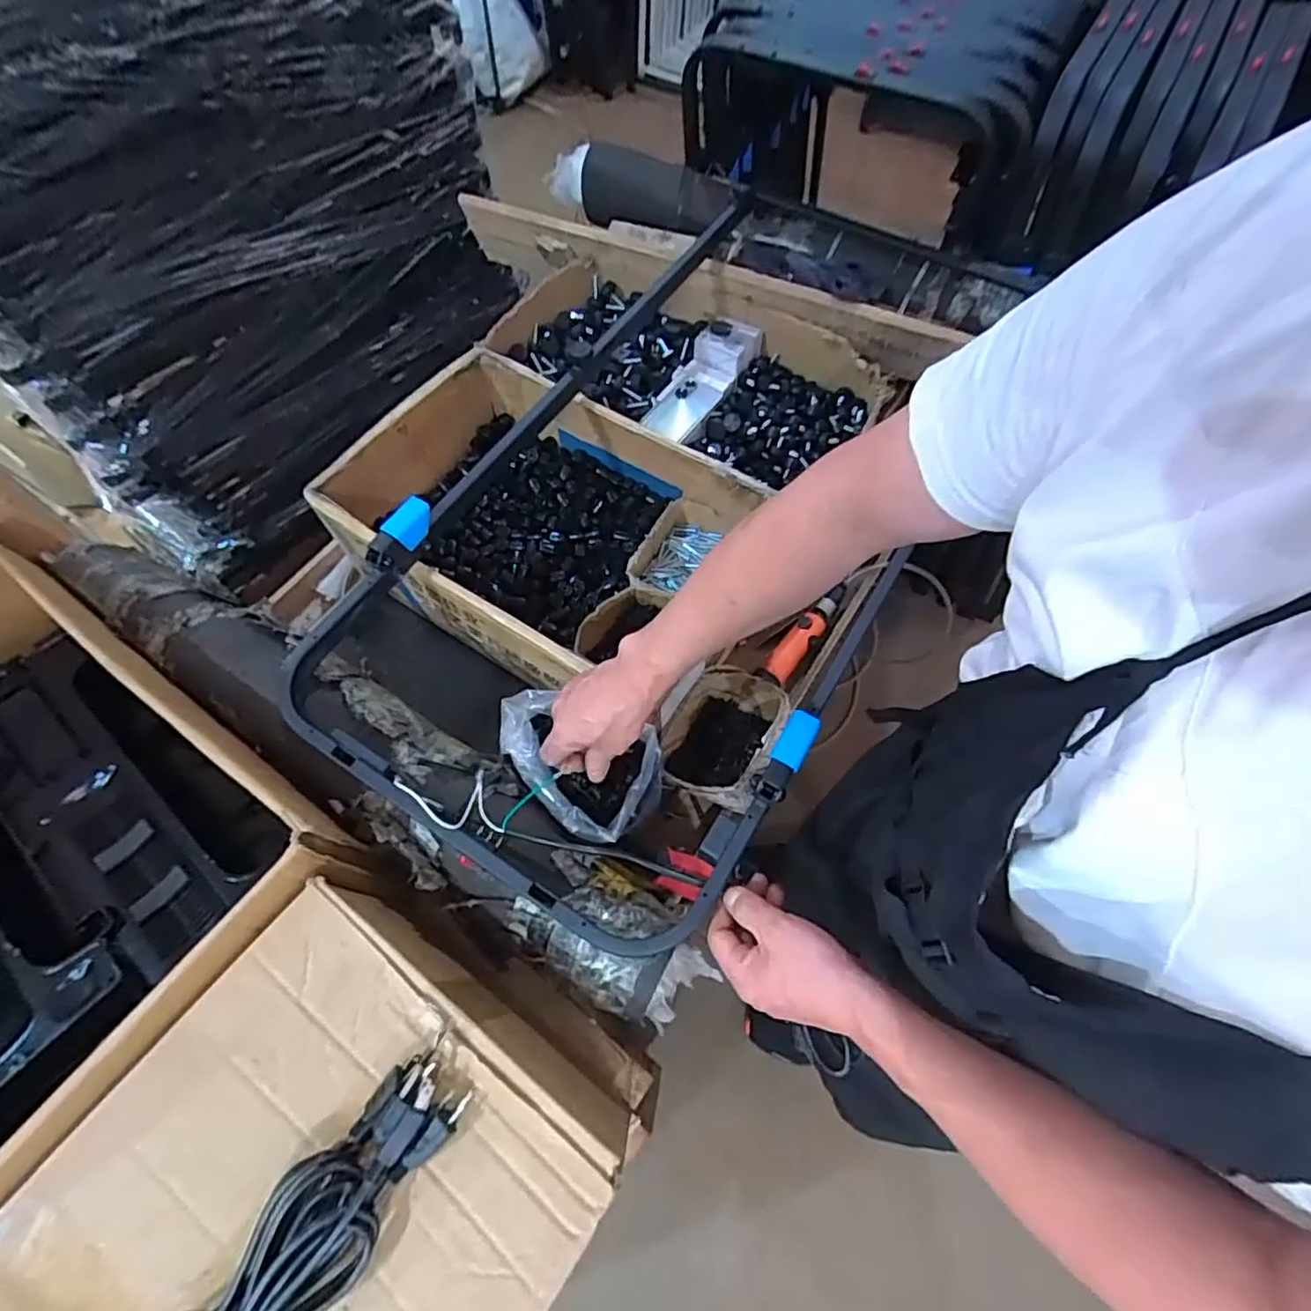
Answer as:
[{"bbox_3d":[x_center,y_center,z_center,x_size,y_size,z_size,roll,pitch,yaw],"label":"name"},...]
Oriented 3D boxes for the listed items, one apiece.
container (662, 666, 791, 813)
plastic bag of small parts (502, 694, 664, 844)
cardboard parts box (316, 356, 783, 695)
[{"bbox_3d":[0.087,0.104,0.832,0.136,0.091,0.168,29,68,14],"label":"container"},{"bbox_3d":[-0.088,0.122,0.708,0.179,0.080,0.129,18,65,9],"label":"plastic bag of small parts"},{"bbox_3d":[-0.170,-0.184,0.892,0.459,0.162,0.352,32,68,15],"label":"cardboard parts box"}]

